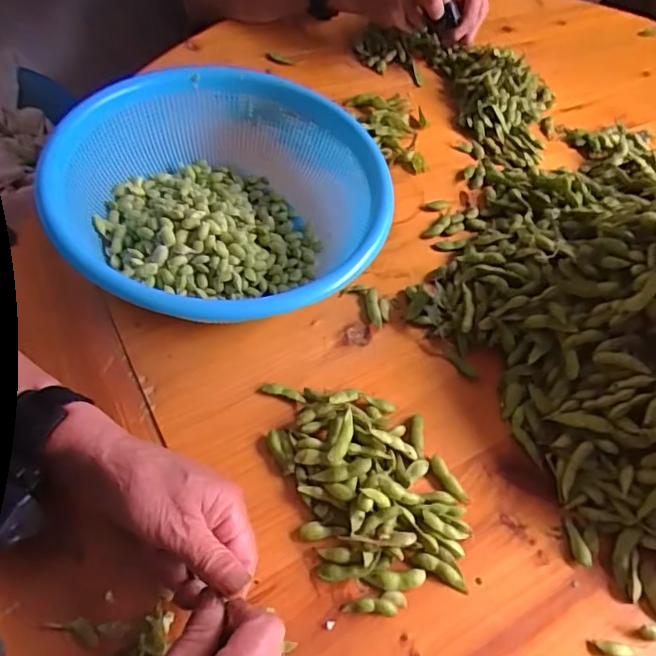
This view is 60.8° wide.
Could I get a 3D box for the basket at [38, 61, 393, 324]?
[{"bbox_3d":[-0.081,-0.103,0.489,0.243,0.130,0.261,5,57,-7],"label":"basket"}]

